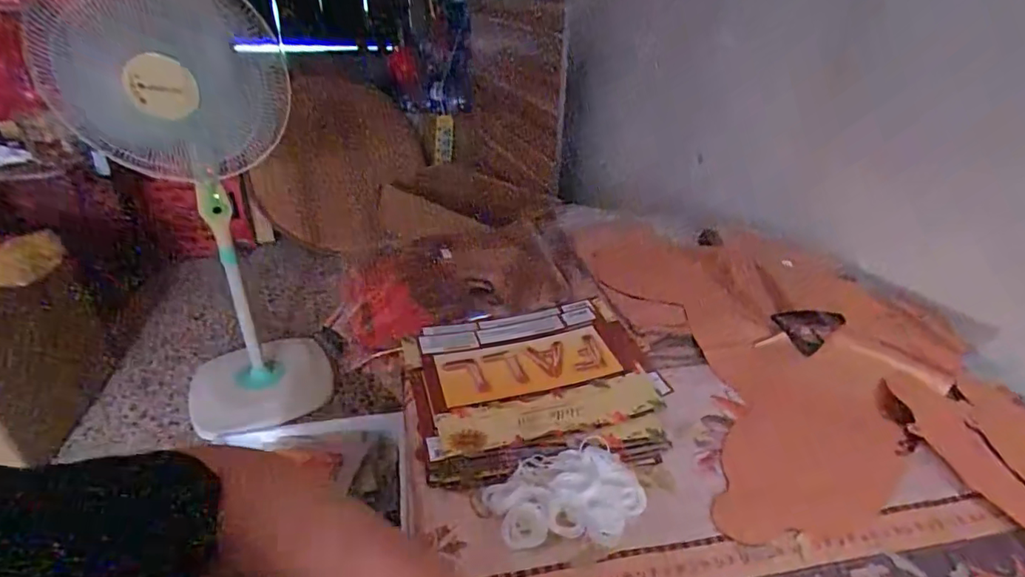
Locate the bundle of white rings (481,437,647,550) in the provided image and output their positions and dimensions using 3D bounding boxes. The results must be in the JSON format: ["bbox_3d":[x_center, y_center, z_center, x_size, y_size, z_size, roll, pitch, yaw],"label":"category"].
[{"bbox_3d":[0.040,0.162,0.402,0.111,0.034,0.072,-7,31,-13],"label":"bundle of white rings"}]

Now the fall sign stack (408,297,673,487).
[{"bbox_3d":[0.021,0.089,0.503,0.226,0.031,0.201,-6,31,-11],"label":"fall sign stack"}]

